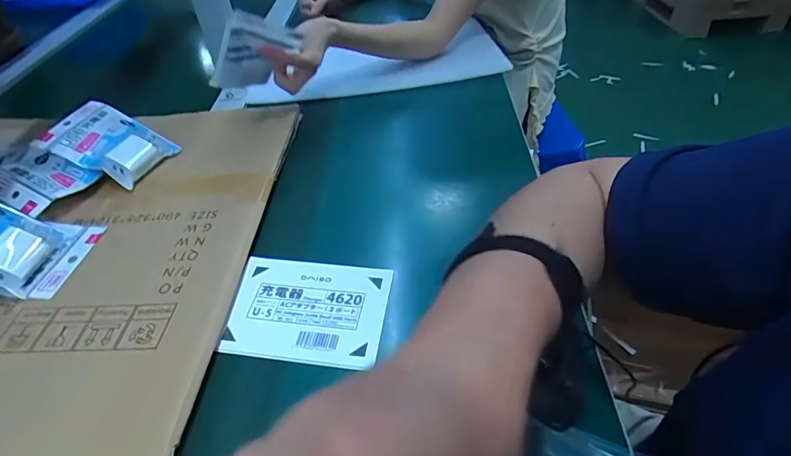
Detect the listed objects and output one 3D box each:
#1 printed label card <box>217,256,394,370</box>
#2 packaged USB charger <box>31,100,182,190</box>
[{"bbox_3d":[-0.081,0.073,0.420,0.141,0.006,0.106,4,44,9],"label":"printed label card"},{"bbox_3d":[-0.356,-0.105,0.568,0.135,0.032,0.092,21,53,7],"label":"packaged USB charger"}]

